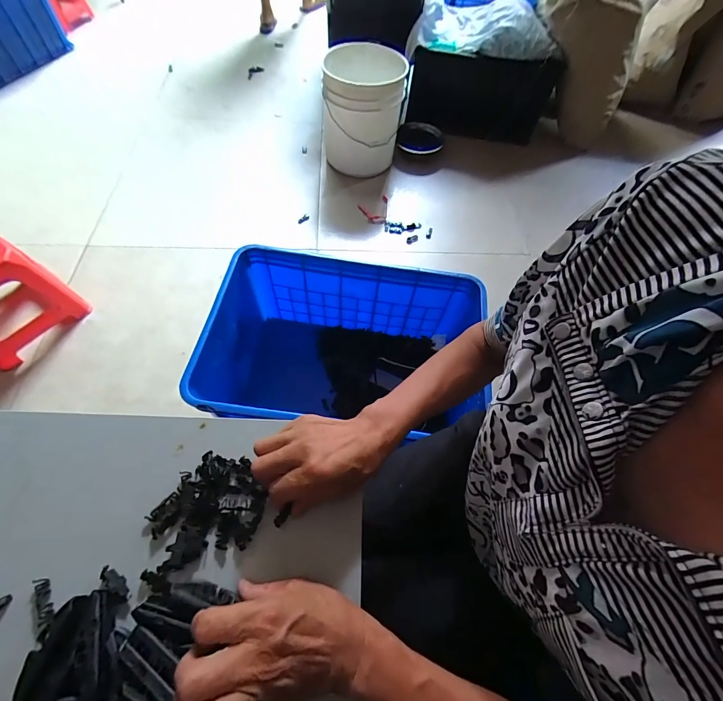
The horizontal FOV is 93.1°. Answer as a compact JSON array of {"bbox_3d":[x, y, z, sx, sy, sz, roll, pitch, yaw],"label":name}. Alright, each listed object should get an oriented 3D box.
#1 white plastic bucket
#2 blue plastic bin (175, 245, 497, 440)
[{"bbox_3d":[0.004,-0.885,1.307,0.281,0.386,0.272,2,62,-3],"label":"white plastic bucket"},{"bbox_3d":[-0.034,0.022,0.850,0.639,0.287,0.406,6,62,0],"label":"blue plastic bin"}]

